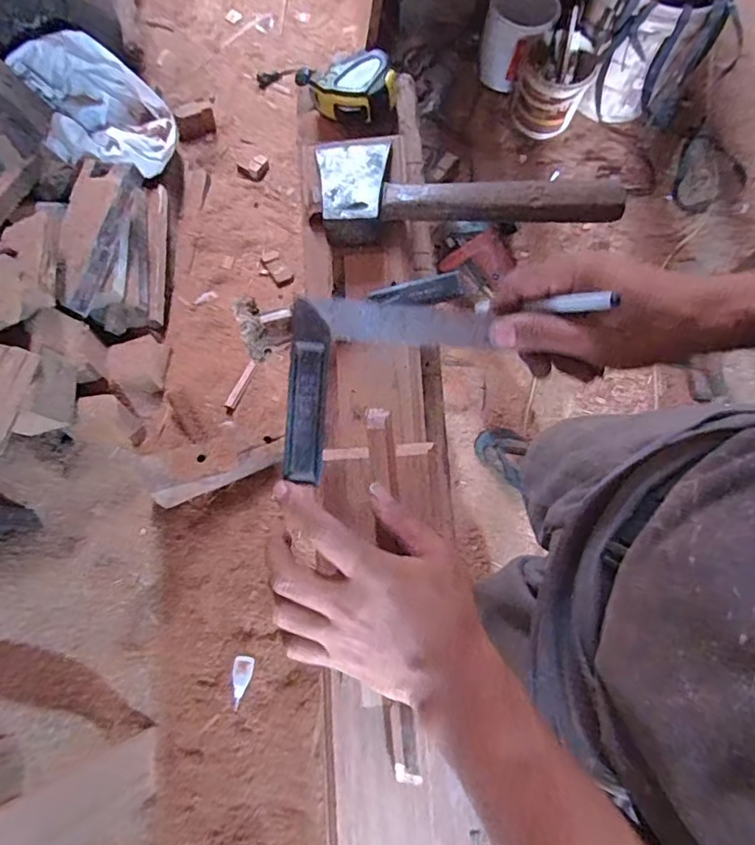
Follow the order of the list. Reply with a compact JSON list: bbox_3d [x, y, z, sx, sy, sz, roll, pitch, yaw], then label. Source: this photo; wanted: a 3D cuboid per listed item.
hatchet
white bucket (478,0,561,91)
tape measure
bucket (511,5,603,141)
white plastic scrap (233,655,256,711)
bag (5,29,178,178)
[{"bbox_3d":[0.080,-0.223,0.496,0.261,0.032,0.111,-2,76,0],"label":"hatchet"},{"bbox_3d":[0.381,-1.068,1.510,0.183,0.185,0.196,21,78,6],"label":"white bucket"},{"bbox_3d":[-0.024,-0.346,0.568,0.093,0.039,0.067,22,78,6],"label":"tape measure"},{"bbox_3d":[0.477,-0.925,1.497,0.183,0.205,0.173,0,76,1],"label":"bucket"},{"bbox_3d":[-0.237,0.453,0.947,0.032,0.022,0.088,8,77,3],"label":"white plastic scrap"},{"bbox_3d":[-0.646,-0.723,1.288,0.272,0.223,0.275,-21,77,-4],"label":"bag"}]

